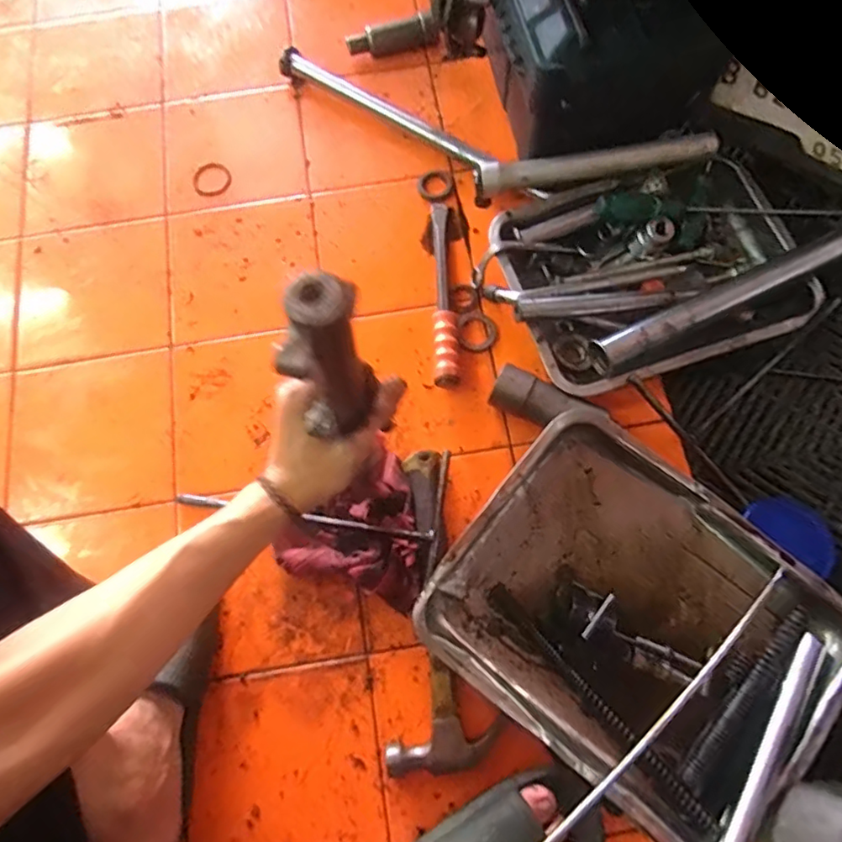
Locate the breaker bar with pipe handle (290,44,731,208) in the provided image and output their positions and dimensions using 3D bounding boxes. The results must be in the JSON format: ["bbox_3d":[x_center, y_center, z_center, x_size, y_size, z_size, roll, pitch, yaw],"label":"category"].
[{"bbox_3d":[0.060,-0.381,0.747,0.608,0.075,0.143,21,75,8],"label":"breaker bar with pipe handle"}]

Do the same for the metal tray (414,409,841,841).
[{"bbox_3d":[0.220,0.206,0.566,0.379,0.073,0.301,38,78,12],"label":"metal tray"}]

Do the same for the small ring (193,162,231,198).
[{"bbox_3d":[-0.296,-0.340,0.786,0.053,0.004,0.055,-19,73,-4],"label":"small ring"}]

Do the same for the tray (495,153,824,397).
[{"bbox_3d":[0.278,-0.190,0.685,0.364,0.072,0.267,-19,73,-4],"label":"tray"}]

